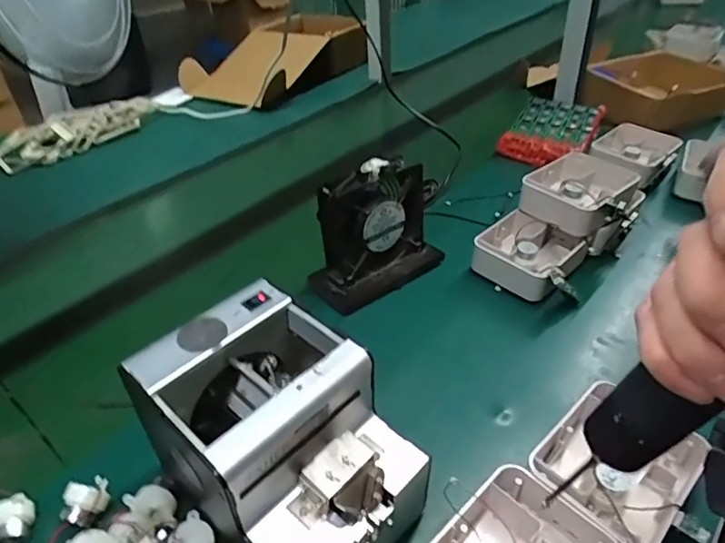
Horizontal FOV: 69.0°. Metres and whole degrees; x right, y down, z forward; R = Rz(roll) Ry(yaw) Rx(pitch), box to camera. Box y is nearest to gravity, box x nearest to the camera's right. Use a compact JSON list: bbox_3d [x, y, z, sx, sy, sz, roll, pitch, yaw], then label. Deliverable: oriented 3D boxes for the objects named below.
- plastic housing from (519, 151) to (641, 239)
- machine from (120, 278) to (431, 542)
[{"bbox_3d":[0.275,-0.103,0.666,0.105,0.047,0.130,29,48,35],"label":"plastic housing"},{"bbox_3d":[-0.055,0.126,0.377,0.181,0.136,0.134,29,48,35],"label":"machine"}]

